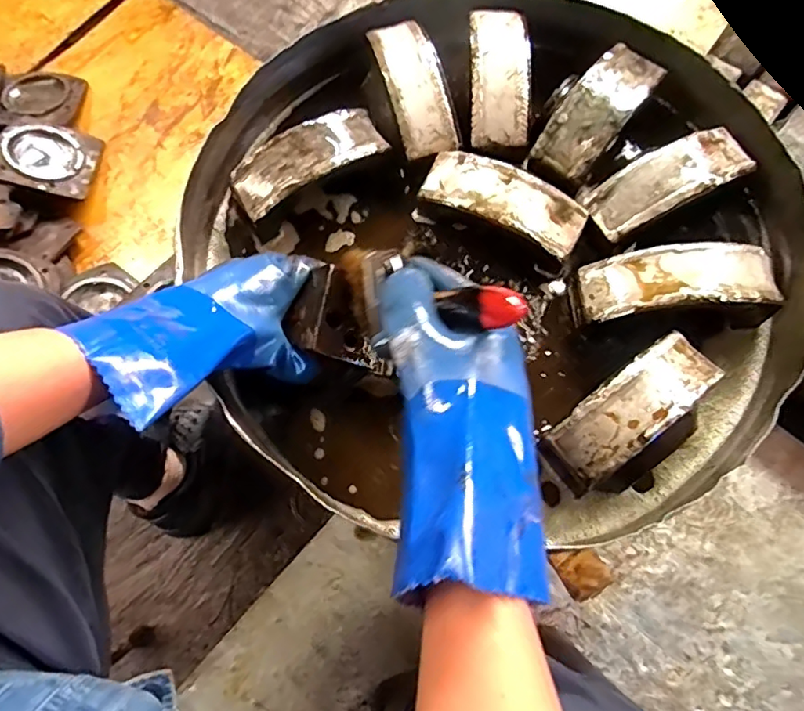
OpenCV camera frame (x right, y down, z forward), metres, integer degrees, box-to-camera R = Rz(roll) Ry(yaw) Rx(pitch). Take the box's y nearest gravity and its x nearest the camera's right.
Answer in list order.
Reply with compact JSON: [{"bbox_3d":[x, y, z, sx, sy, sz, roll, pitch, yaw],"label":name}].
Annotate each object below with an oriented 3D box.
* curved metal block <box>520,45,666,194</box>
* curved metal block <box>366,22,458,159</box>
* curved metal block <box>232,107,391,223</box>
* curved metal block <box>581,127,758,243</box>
[{"bbox_3d":[0.194,-0.246,0.568,0.070,0.036,0.161,35,79,12],"label":"curved metal block"},{"bbox_3d":[0.014,-0.279,0.586,0.059,0.029,0.152,-17,74,-2],"label":"curved metal block"},{"bbox_3d":[-0.092,-0.197,0.558,0.156,0.026,0.059,-35,75,-7],"label":"curved metal block"},{"bbox_3d":[0.258,-0.169,0.539,0.158,0.031,0.058,-27,75,-5],"label":"curved metal block"}]

